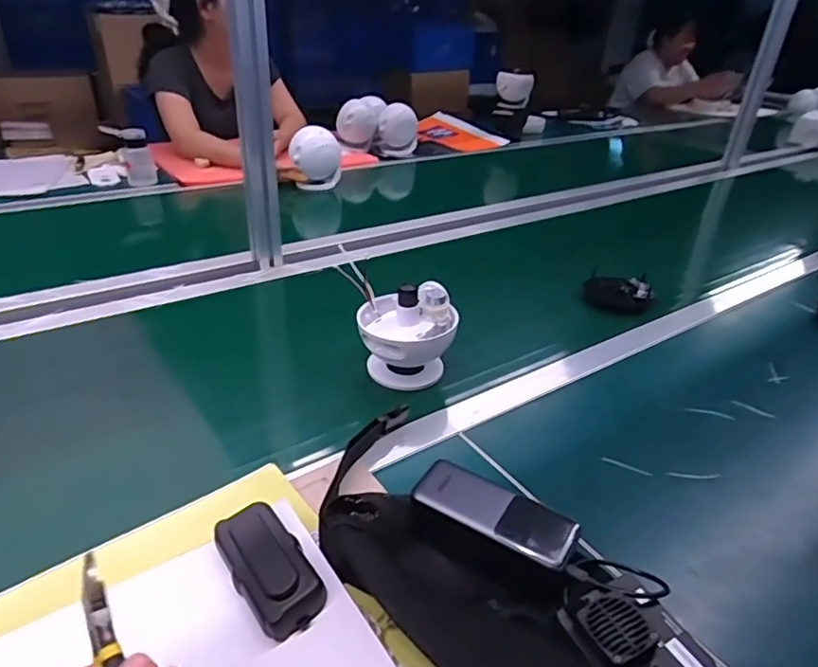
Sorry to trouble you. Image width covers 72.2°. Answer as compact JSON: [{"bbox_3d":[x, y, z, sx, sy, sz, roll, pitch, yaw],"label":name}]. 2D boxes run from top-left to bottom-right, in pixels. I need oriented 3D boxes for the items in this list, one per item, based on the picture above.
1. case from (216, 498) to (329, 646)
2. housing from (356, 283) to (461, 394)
[{"bbox_3d":[-0.107,0.176,0.427,0.049,0.031,0.101,-19,38,-34],"label":"case"},{"bbox_3d":[-0.003,0.003,0.665,0.112,0.104,0.107,6,30,3],"label":"housing"}]

